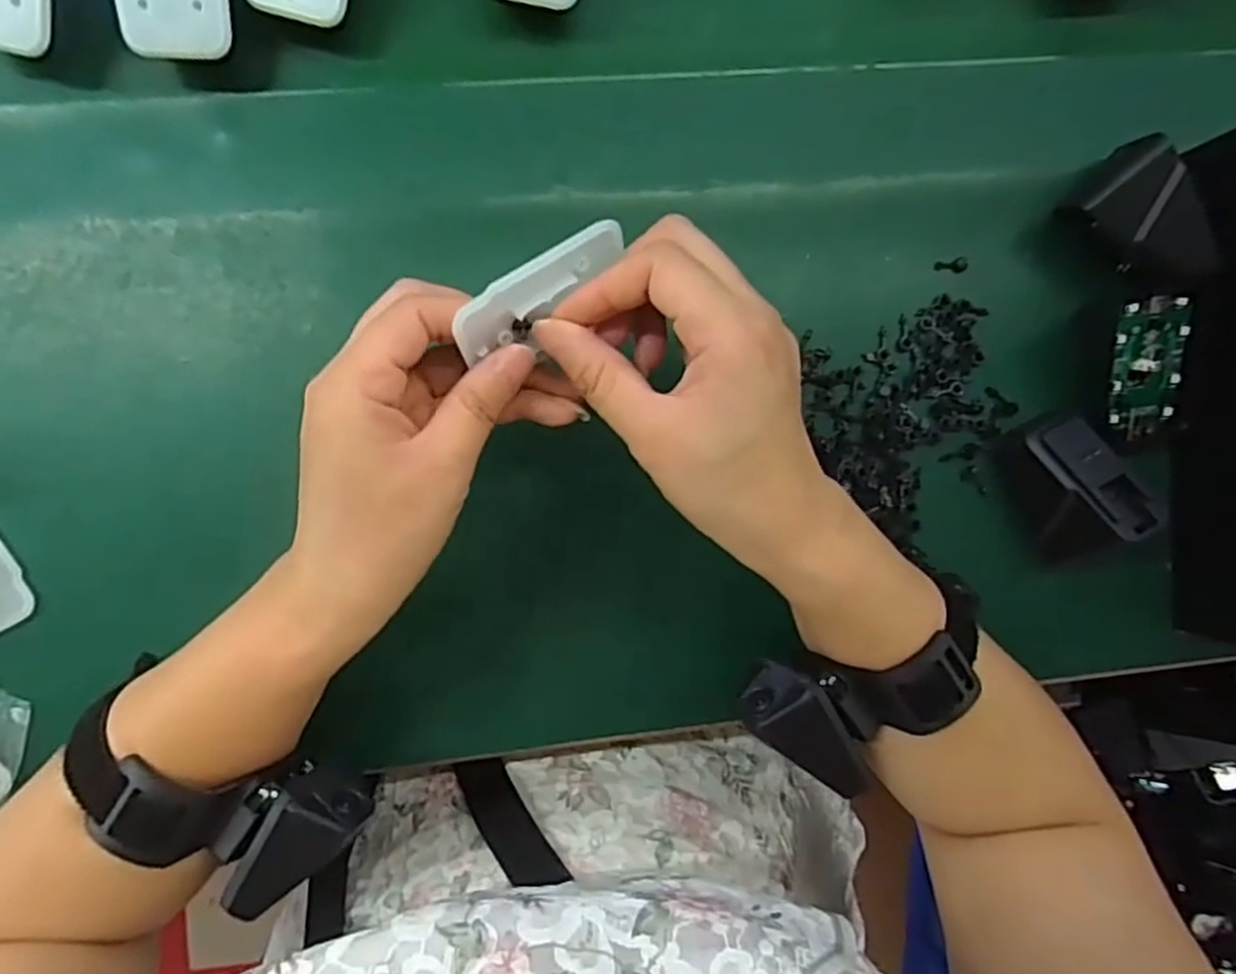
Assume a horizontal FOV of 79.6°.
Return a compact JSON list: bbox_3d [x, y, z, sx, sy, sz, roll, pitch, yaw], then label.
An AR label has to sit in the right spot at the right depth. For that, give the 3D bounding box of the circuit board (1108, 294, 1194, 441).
[{"bbox_3d":[0.245,-0.054,0.343,0.031,0.005,0.066,-6,112,7],"label":"circuit board"}]

